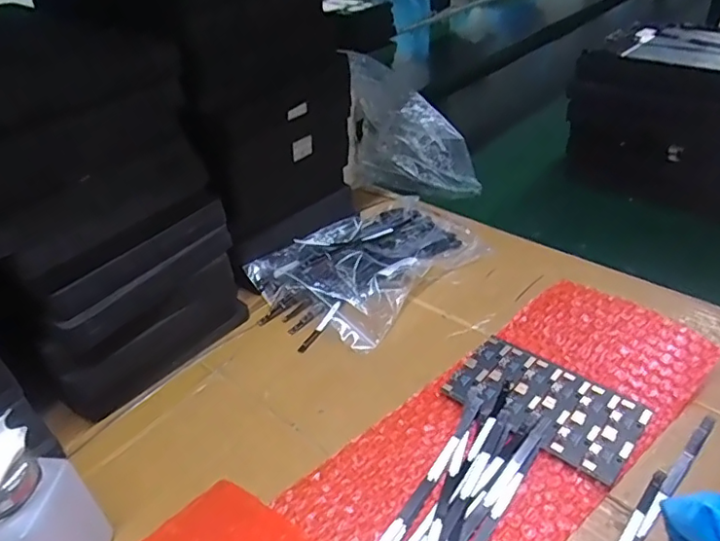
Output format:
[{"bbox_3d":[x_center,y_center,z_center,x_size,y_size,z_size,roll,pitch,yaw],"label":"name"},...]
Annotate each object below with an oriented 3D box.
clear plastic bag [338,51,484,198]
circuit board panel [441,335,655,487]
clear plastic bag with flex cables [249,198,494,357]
[{"bbox_3d":[0.051,-0.154,0.656,0.178,0.148,0.047,25,46,34],"label":"clear plastic bag"},{"bbox_3d":[0.136,0.097,0.421,0.132,0.010,0.077,27,47,36],"label":"circuit board panel"},{"bbox_3d":[0.020,-0.014,0.564,0.238,0.039,0.136,-32,44,-32],"label":"clear plastic bag with flex cables"}]

